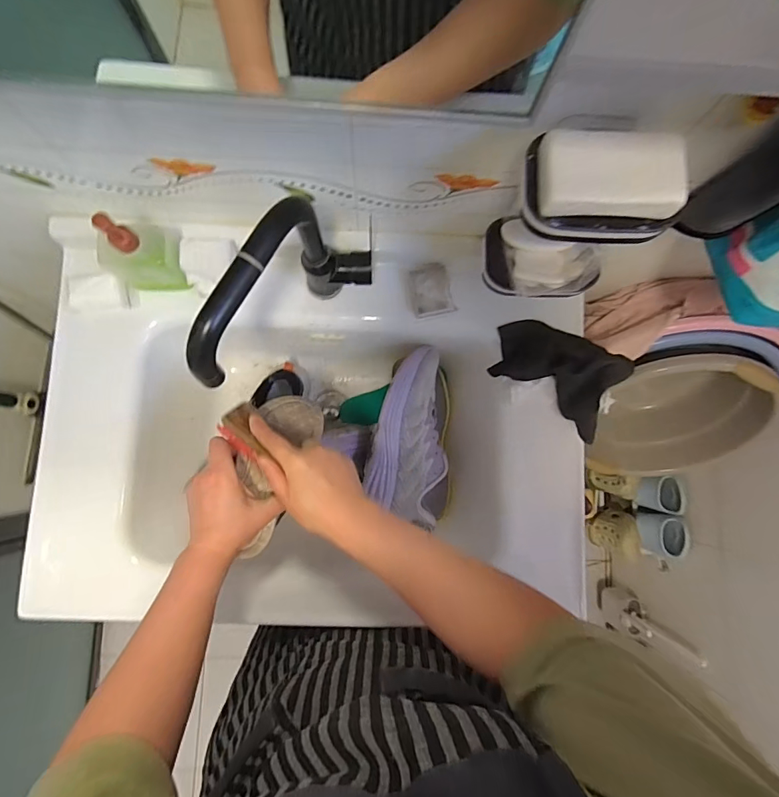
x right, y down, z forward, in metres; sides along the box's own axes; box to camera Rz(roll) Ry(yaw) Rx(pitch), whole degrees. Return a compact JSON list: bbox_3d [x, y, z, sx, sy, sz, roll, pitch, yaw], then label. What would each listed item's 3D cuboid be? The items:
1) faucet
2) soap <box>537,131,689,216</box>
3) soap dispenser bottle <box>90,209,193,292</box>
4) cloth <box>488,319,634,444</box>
[{"bbox_3d":[-0.100,-0.109,0.446,0.061,0.199,0.241,42,83,3],"label":"faucet"},{"bbox_3d":[0.177,-0.177,0.349,0.107,0.022,0.062,3,83,-2],"label":"soap"},{"bbox_3d":[-0.298,-0.177,0.516,0.081,0.134,0.065,-5,83,-3],"label":"soap dispenser bottle"},{"bbox_3d":[0.222,-0.041,0.563,0.173,0.063,0.110,33,83,2],"label":"cloth"}]

